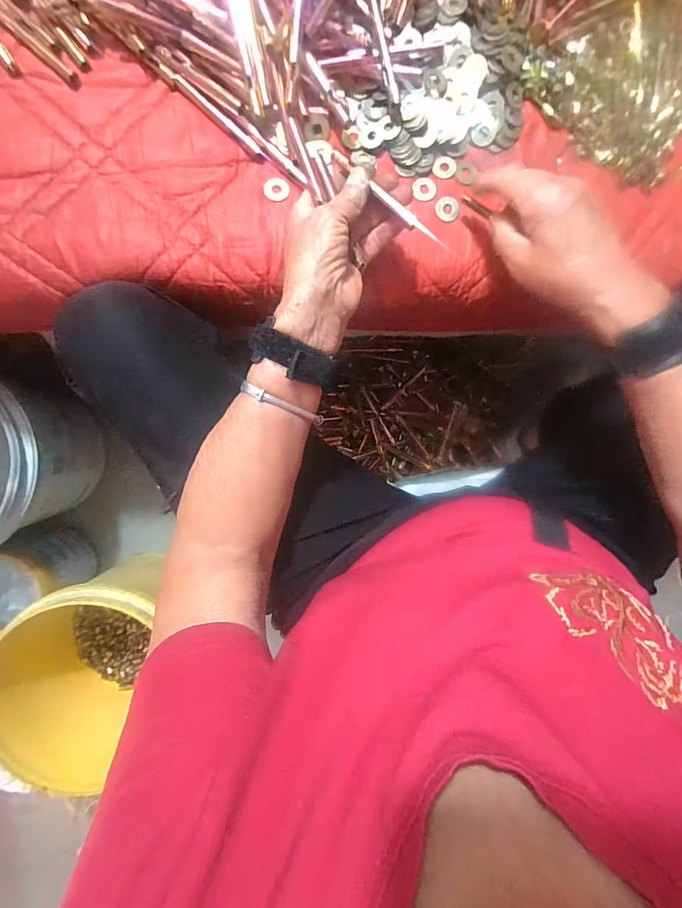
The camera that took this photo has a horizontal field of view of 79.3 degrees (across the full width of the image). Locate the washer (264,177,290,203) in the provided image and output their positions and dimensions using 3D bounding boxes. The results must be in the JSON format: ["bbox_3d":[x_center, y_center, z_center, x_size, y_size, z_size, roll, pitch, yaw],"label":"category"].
[{"bbox_3d":[-0.055,-0.229,0.357,0.022,0.004,0.023,-10,86,-9],"label":"washer"}]

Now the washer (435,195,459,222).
[{"bbox_3d":[0.096,-0.222,0.373,0.022,0.004,0.022,0,92,-5],"label":"washer"}]

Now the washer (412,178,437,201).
[{"bbox_3d":[0.076,-0.241,0.375,0.022,0.004,0.022,0,92,-5],"label":"washer"}]

